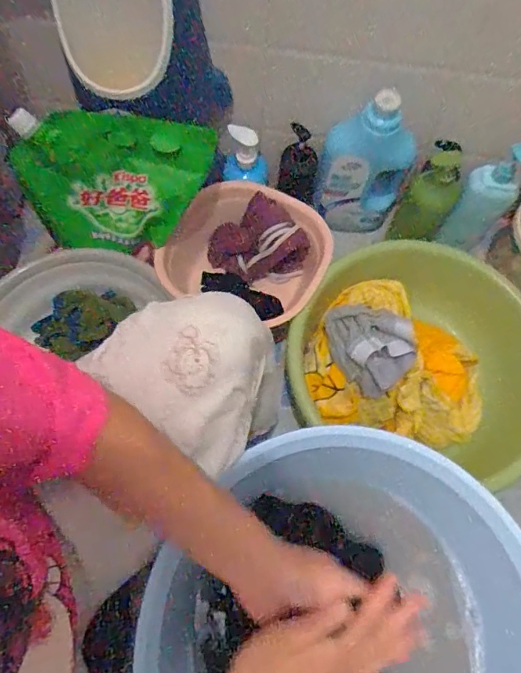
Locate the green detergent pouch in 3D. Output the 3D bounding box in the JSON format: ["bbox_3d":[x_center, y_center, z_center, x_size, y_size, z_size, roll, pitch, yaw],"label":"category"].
[{"bbox_3d":[-0.224,-0.221,0.691,0.263,0.195,0.076,-3,65,-5],"label":"green detergent pouch"}]

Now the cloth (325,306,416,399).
[{"bbox_3d":[0.166,0.021,0.723,0.145,0.065,0.120,18,65,5],"label":"cloth"}]

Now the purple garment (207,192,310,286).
[{"bbox_3d":[-0.003,-0.165,0.826,0.139,0.093,0.138,-30,70,-16],"label":"purple garment"}]

